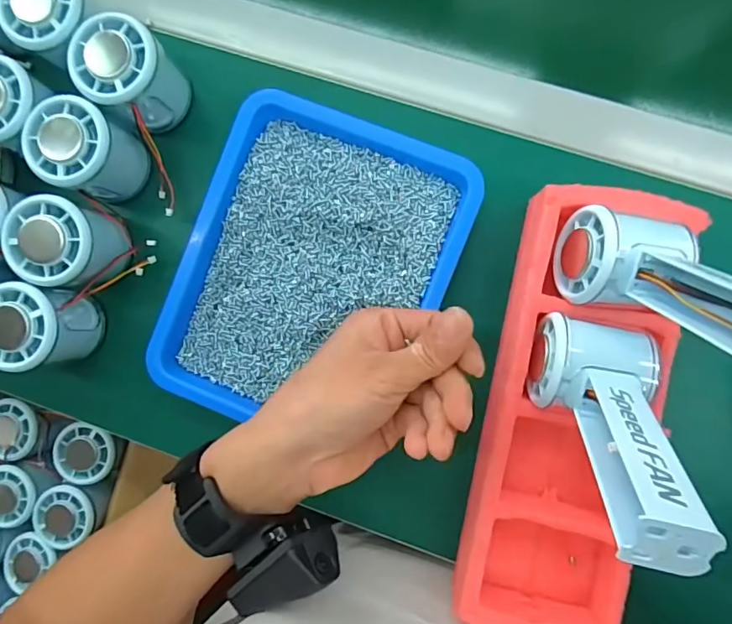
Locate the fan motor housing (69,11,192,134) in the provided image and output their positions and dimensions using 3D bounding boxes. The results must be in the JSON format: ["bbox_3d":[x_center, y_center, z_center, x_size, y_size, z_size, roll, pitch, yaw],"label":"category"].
[{"bbox_3d":[-0.155,-0.159,0.322,0.054,0.060,0.050,0,89,5],"label":"fan motor housing"}]

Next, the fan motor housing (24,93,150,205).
[{"bbox_3d":[-0.189,-0.109,0.325,0.049,0.056,0.053,0,89,5],"label":"fan motor housing"}]

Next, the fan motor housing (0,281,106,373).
[{"bbox_3d":[-0.222,0.010,0.328,0.054,0.056,0.055,13,90,5],"label":"fan motor housing"}]

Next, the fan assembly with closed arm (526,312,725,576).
[{"bbox_3d":[0.124,0.056,0.235,0.065,0.136,0.048,2,121,5],"label":"fan assembly with closed arm"}]

